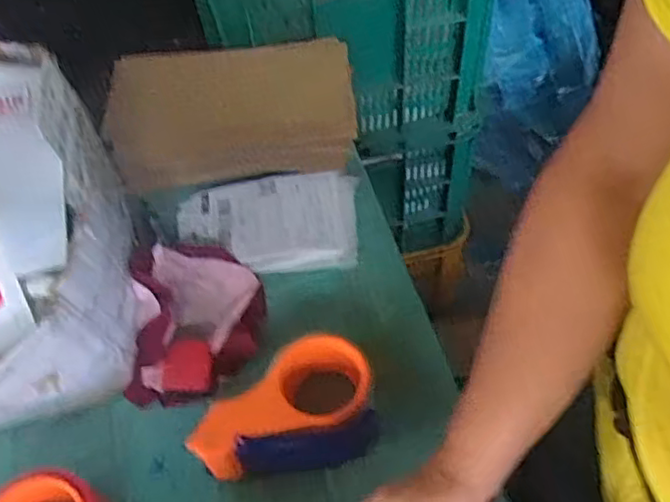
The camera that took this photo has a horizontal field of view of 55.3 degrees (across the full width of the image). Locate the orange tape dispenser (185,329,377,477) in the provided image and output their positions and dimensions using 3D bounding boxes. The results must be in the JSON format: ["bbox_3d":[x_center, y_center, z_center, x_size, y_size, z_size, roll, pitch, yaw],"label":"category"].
[{"bbox_3d":[-0.041,0.134,0.542,0.148,0.062,0.097,-10,55,-3],"label":"orange tape dispenser"}]

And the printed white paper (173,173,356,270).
[{"bbox_3d":[-0.074,-0.031,0.679,0.189,0.022,0.115,-4,55,2],"label":"printed white paper"}]

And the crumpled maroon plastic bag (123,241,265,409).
[{"bbox_3d":[-0.134,0.060,0.612,0.122,0.050,0.162,-3,55,2],"label":"crumpled maroon plastic bag"}]

